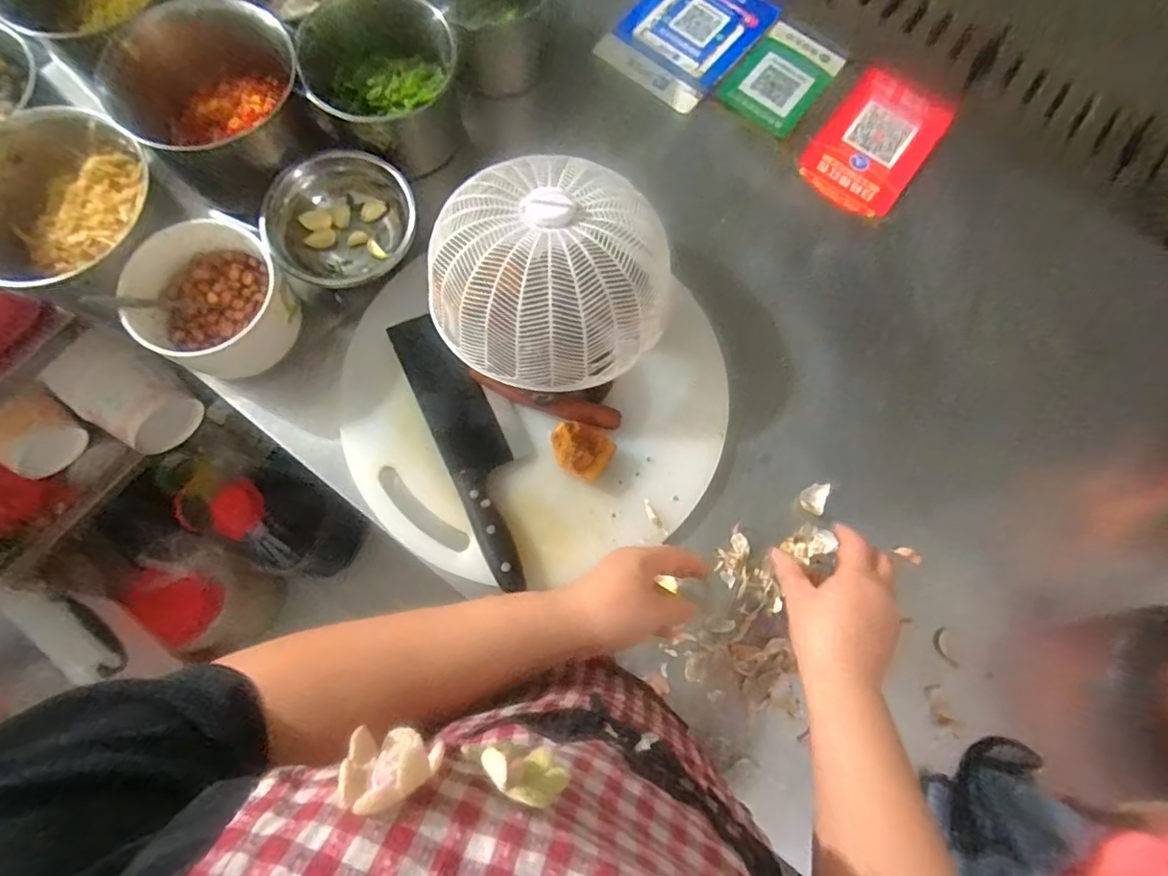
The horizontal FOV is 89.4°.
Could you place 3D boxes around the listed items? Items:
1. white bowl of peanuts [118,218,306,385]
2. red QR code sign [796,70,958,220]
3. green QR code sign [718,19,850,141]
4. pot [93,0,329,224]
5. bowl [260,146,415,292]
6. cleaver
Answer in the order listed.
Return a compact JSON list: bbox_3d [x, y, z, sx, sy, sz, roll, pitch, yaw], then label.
[{"bbox_3d":[-0.351,-0.126,0.574,0.138,0.084,0.130,24,77,5],"label":"white bowl of peanuts"},{"bbox_3d":[0.352,-0.357,0.711,0.121,0.009,0.201,35,78,8],"label":"red QR code sign"},{"bbox_3d":[0.243,-0.440,0.726,0.099,0.010,0.153,36,74,7],"label":"green QR code sign"},{"bbox_3d":[-0.373,-0.341,0.609,0.148,0.125,0.168,44,79,9],"label":"pot"},{"bbox_3d":[-0.244,-0.216,0.610,0.140,0.071,0.136,0,76,-1],"label":"bowl"},{"bbox_3d":[-0.111,0.004,0.578,0.063,0.023,0.287,-26,78,-7],"label":"cleaver"}]

